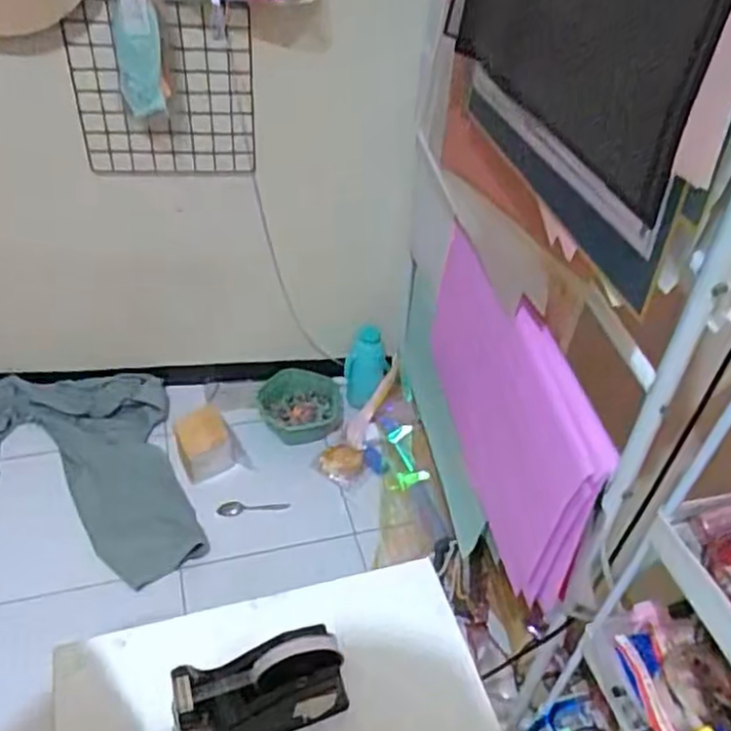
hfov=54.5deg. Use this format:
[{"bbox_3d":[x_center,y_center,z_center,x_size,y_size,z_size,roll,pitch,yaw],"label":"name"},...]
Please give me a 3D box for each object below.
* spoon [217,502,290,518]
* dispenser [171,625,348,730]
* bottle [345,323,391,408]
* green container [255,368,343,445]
[{"bbox_3d":[-0.269,0.343,1.712,0.169,0.020,0.036,-4,43,-11],"label":"spoon"},{"bbox_3d":[-0.097,0.294,0.642,0.150,0.091,0.055,-10,44,-17],"label":"dispenser"},{"bbox_3d":[0.005,-0.001,1.894,0.111,0.262,0.101,6,42,0],"label":"bottle"},{"bbox_3d":[-0.175,0.102,1.919,0.215,0.082,0.216,3,42,-3],"label":"green container"}]

